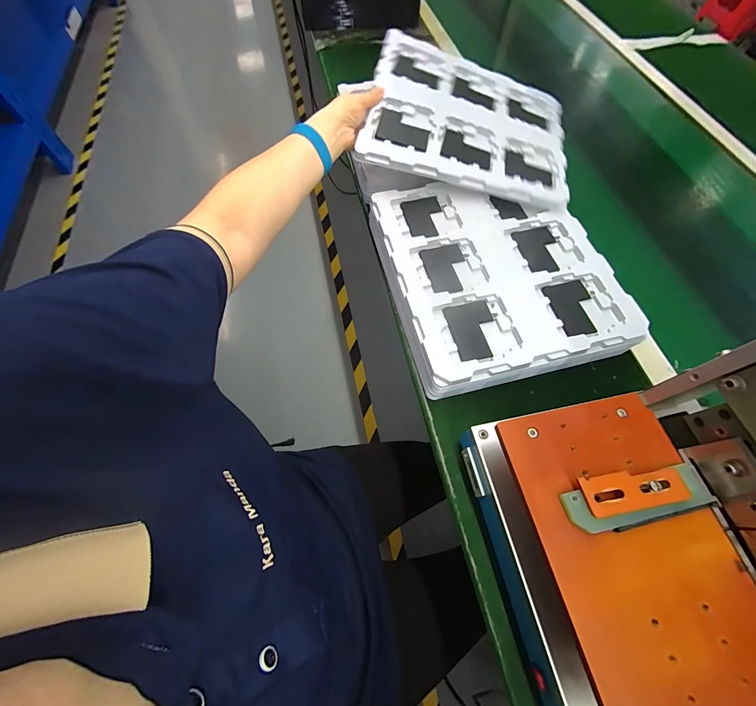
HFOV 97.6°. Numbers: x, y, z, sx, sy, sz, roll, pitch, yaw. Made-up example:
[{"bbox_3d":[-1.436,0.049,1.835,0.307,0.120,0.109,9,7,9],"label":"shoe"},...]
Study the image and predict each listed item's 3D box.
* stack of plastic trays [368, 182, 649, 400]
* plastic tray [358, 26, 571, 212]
[{"bbox_3d":[0.153,-0.122,0.467,0.284,0.048,0.292,-12,66,-7],"label":"stack of plastic trays"},{"bbox_3d":[0.145,-0.360,0.518,0.307,0.025,0.274,14,70,-7],"label":"plastic tray"}]

